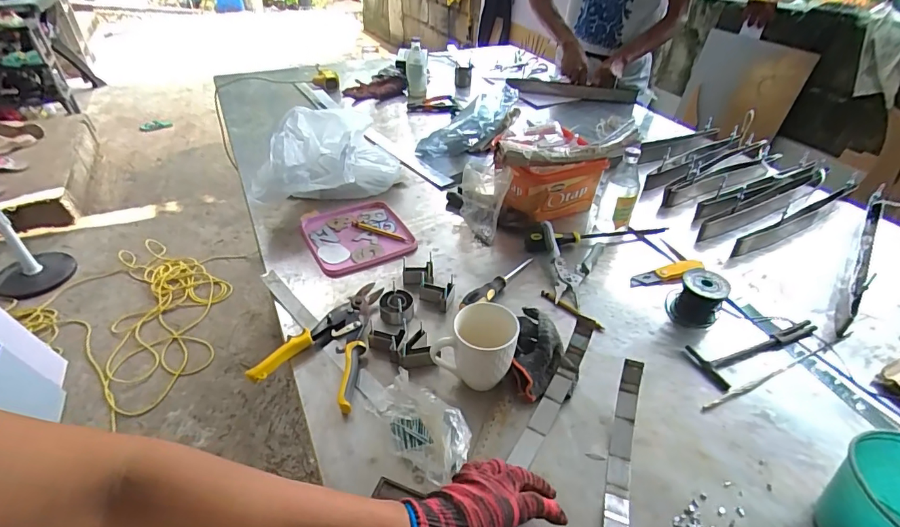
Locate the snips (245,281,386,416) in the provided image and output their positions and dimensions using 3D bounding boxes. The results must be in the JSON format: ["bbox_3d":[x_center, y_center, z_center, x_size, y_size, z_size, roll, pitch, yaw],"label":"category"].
[{"bbox_3d":[-0.195,0.108,0.682,0.142,0.036,0.228,3,40,3],"label":"snips"}]

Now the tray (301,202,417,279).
[{"bbox_3d":[-0.185,-0.059,0.908,0.186,0.015,0.217,-20,45,-24],"label":"tray"}]

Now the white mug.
[{"bbox_3d":[0.034,0.116,0.625,0.107,0.105,0.076,9,41,9],"label":"white mug"}]

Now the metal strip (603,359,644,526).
[{"bbox_3d":[0.208,0.224,0.548,0.026,0.040,0.249,14,42,15],"label":"metal strip"}]

